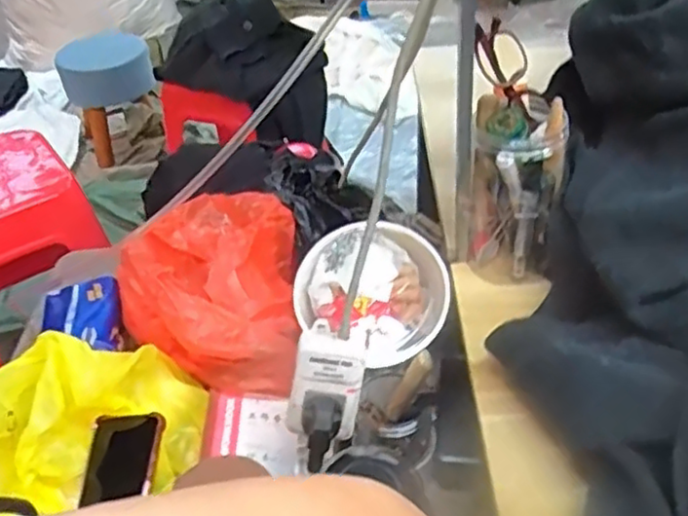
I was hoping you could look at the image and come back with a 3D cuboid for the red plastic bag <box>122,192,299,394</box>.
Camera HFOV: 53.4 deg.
[{"bbox_3d":[-0.132,0.029,0.775,0.241,0.105,0.191,30,51,34],"label":"red plastic bag"}]

